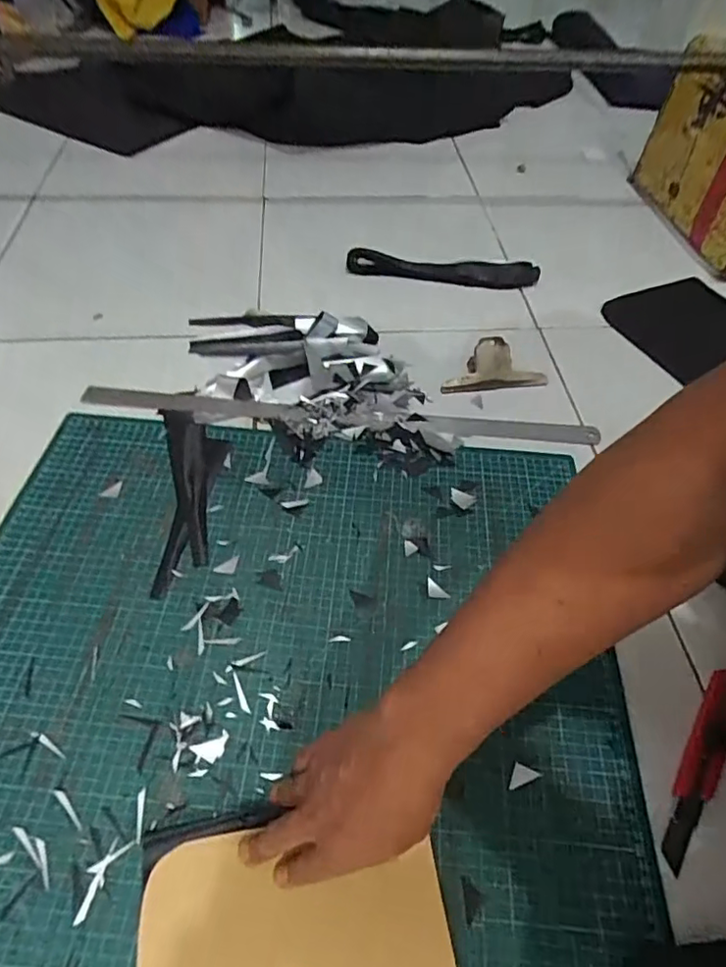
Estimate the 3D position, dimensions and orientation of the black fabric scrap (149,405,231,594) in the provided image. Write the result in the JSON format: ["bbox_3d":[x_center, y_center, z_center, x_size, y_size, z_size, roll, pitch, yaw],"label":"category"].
[{"bbox_3d":[-0.184,0.005,0.611,0.076,0.008,0.245,-8,53,-9],"label":"black fabric scrap"}]

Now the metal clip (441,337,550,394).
[{"bbox_3d":[0.166,-0.153,0.720,0.134,0.045,0.053,-6,53,-7],"label":"metal clip"}]

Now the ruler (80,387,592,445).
[{"bbox_3d":[-0.029,-0.086,0.686,0.618,0.009,0.033,5,48,2],"label":"ruler"}]

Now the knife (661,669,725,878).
[{"bbox_3d":[0.276,0.221,0.453,0.031,0.009,0.173,33,57,21],"label":"knife"}]

